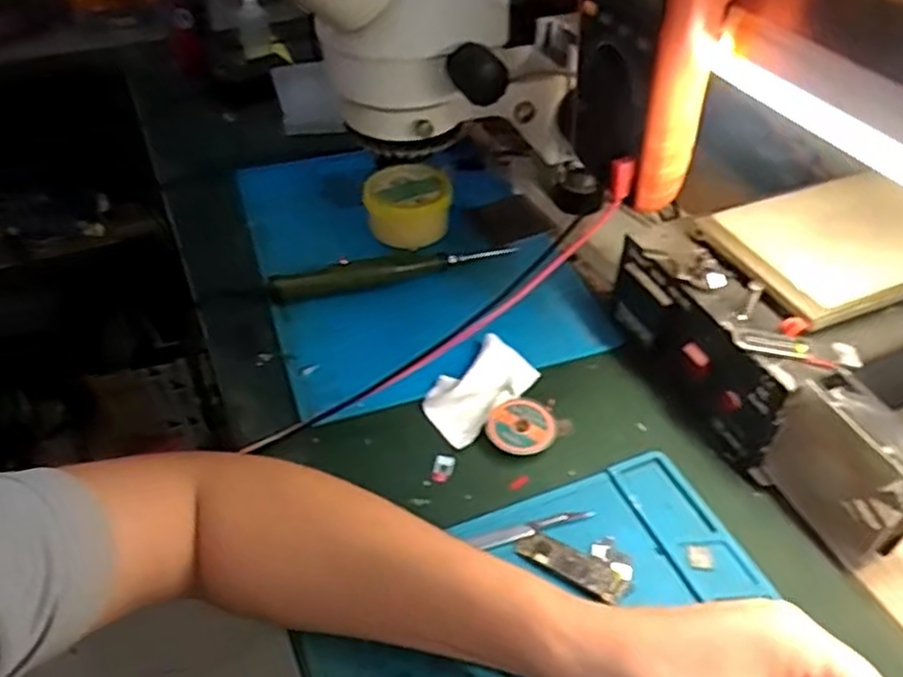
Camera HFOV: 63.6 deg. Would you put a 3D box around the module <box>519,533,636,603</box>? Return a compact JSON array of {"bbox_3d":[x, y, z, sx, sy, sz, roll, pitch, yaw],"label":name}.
[{"bbox_3d":[0.073,0.124,0.419,0.062,0.004,0.033,22,47,23],"label":"module"}]

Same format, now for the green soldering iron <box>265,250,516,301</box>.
[{"bbox_3d":[-0.049,-0.060,0.609,0.197,0.026,0.024,-13,44,-13],"label":"green soldering iron"}]

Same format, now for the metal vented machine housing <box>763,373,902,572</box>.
[{"bbox_3d":[0.224,0.078,0.415,0.032,0.085,0.078,-17,45,-17],"label":"metal vented machine housing"}]

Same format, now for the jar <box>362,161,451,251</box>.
[{"bbox_3d":[-0.039,-0.120,0.652,0.072,0.045,0.071,-1,43,1],"label":"jar"}]

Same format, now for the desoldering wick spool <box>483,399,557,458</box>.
[{"bbox_3d":[0.046,0.060,0.489,0.044,0.013,0.041,-1,43,1],"label":"desoldering wick spool"}]

